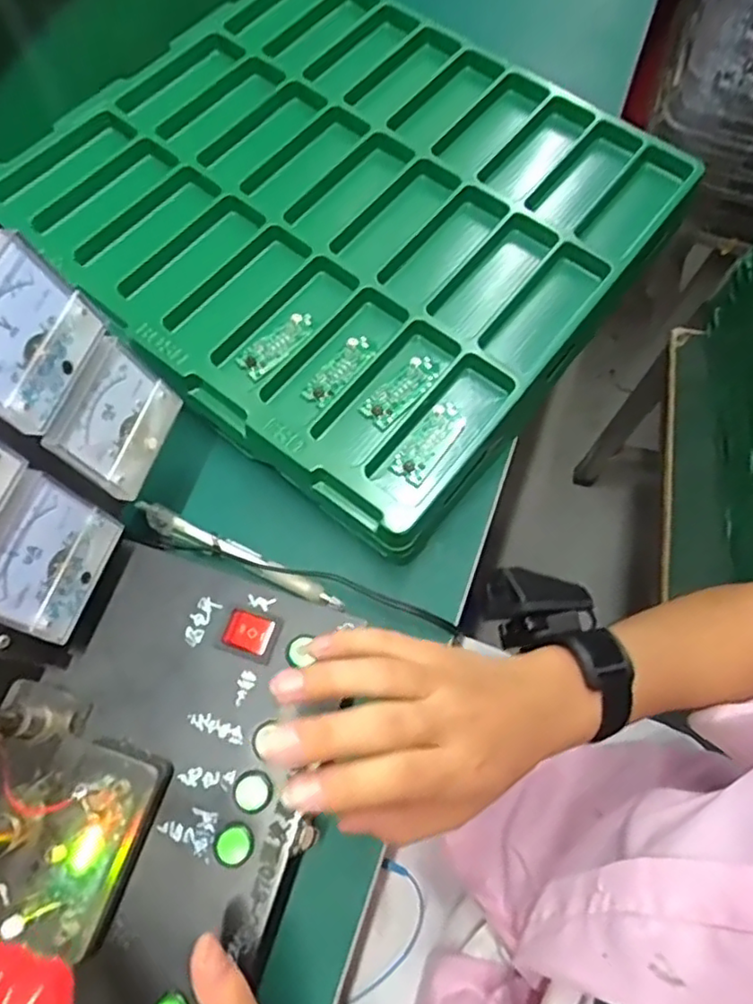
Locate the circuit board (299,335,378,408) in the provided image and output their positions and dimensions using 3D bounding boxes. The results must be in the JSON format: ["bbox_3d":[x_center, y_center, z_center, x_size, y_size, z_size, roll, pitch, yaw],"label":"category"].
[{"bbox_3d":[-0.024,-0.086,0.421,0.022,0.005,0.058,37,73,15],"label":"circuit board"}]

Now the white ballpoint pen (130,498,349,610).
[{"bbox_3d":[-0.087,0.033,0.404,0.143,0.010,0.015,24,69,8],"label":"white ballpoint pen"}]

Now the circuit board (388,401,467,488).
[{"bbox_3d":[0.033,-0.038,0.400,0.024,0.004,0.059,33,73,14],"label":"circuit board"}]

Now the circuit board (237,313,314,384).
[{"bbox_3d":[-0.065,-0.105,0.427,0.021,0.004,0.057,39,74,16],"label":"circuit board"}]

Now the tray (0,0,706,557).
[{"bbox_3d":[-0.023,-0.222,0.479,0.397,0.051,0.383,35,73,14],"label":"tray"}]

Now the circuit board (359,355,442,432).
[{"bbox_3d":[0.017,-0.072,0.416,0.022,0.004,0.060,41,74,16],"label":"circuit board"}]

